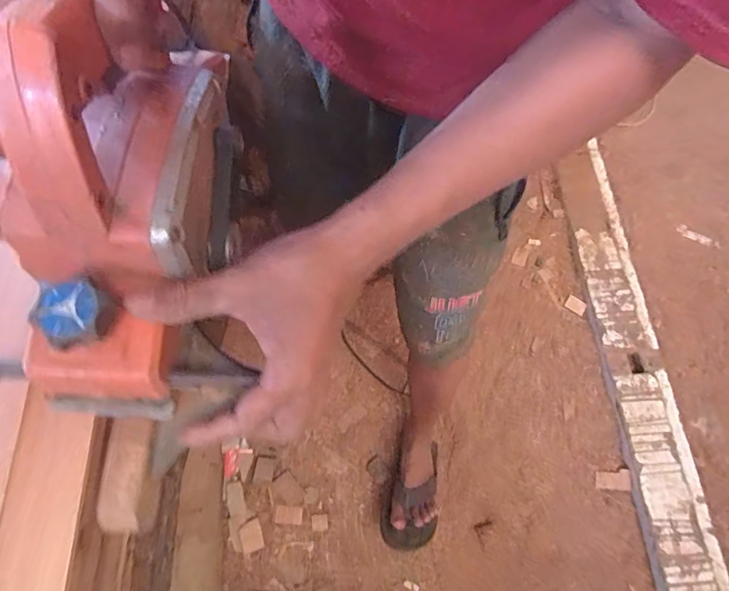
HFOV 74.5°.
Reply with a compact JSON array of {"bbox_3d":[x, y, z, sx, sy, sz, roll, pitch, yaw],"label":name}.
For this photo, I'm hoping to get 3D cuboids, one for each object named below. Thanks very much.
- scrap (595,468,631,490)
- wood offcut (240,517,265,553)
[{"bbox_3d":[0.539,0.399,1.042,0.075,0.011,0.043,2,73,2],"label":"scrap"},{"bbox_3d":[-0.234,0.499,0.992,0.043,0.010,0.055,-17,73,-4],"label":"wood offcut"}]

